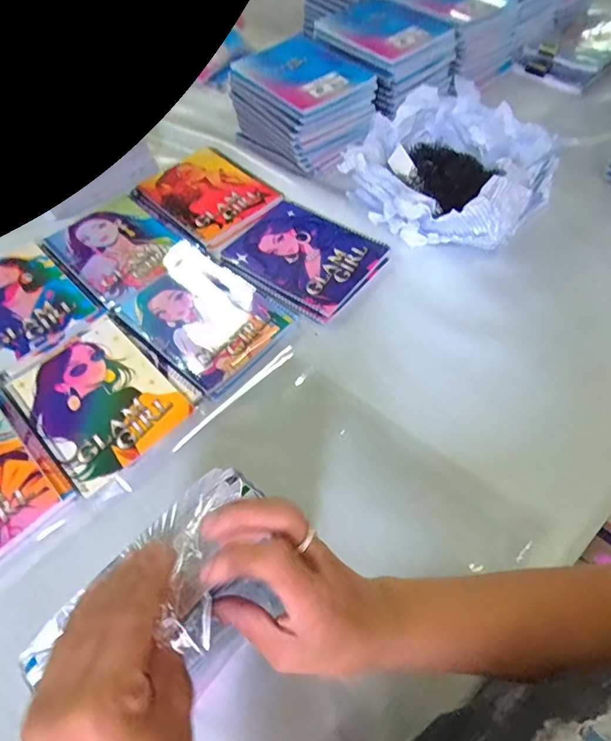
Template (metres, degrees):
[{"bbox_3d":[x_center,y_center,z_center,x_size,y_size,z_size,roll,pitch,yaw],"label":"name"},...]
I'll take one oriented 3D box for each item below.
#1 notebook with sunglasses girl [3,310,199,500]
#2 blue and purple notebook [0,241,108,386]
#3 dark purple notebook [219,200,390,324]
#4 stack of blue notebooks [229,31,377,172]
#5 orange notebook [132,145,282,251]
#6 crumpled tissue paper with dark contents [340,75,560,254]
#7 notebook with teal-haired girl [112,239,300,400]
[{"bbox_3d":[-0.246,0.027,0.562,0.200,0.007,0.160,39,68,23],"label":"notebook with sunglasses girl"},{"bbox_3d":[-0.400,-0.092,0.648,0.219,0.007,0.154,39,68,23],"label":"blue and purple notebook"},{"bbox_3d":[-0.001,-0.169,0.672,0.199,0.010,0.170,33,65,21],"label":"dark purple notebook"},{"bbox_3d":[0.003,-0.450,0.789,0.186,0.106,0.213,-38,64,-19],"label":"stack of blue notebooks"},{"bbox_3d":[-0.157,-0.281,0.760,0.172,0.020,0.209,-40,65,-20],"label":"orange notebook"},{"bbox_3d":[0.201,-0.297,0.692,0.253,0.088,0.287,-29,61,-14],"label":"crumpled tissue paper with dark contents"},{"bbox_3d":[-0.139,-0.083,0.624,0.229,0.007,0.160,38,67,23],"label":"notebook with teal-haired girl"}]

